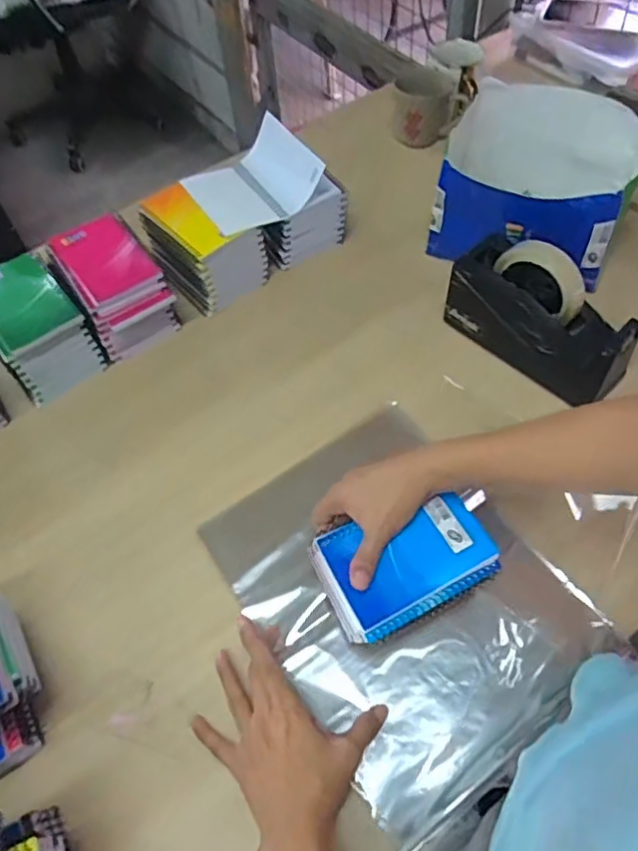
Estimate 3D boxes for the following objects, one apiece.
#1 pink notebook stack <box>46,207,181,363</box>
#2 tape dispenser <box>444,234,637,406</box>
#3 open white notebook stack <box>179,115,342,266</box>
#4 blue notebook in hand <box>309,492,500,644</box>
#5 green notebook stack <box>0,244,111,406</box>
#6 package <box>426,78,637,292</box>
[{"bbox_3d":[-0.241,-0.167,0.711,0.096,0.090,0.141,-30,61,-15],"label":"pink notebook stack"},{"bbox_3d":[0.239,-0.122,0.638,0.076,0.113,0.202,-38,63,-19],"label":"tape dispenser"},{"bbox_3d":[-0.071,-0.287,0.755,0.161,0.122,0.138,-32,61,-16],"label":"open white notebook stack"},{"bbox_3d":[0.071,0.111,0.493,0.143,0.032,0.091,-25,59,-12],"label":"blue notebook in hand"},{"bbox_3d":[-0.326,-0.117,0.688,0.104,0.091,0.137,-35,62,-18],"label":"green notebook stack"},{"bbox_3d":[0.263,-0.293,0.738,0.226,0.129,0.212,16,60,13],"label":"package"}]

